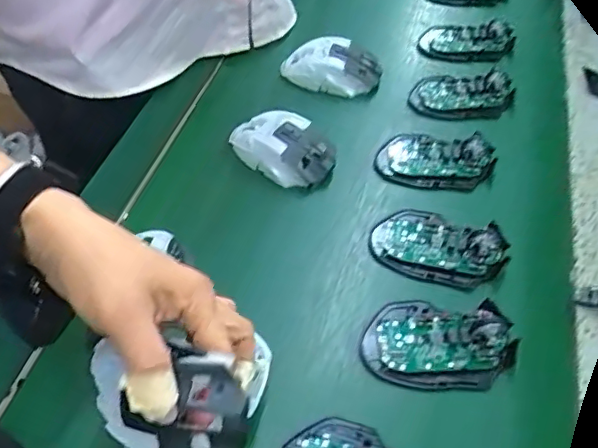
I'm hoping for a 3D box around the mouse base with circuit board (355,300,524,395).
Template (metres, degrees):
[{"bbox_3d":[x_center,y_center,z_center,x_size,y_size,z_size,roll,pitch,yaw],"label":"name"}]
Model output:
[{"bbox_3d":[0.107,0.090,0.437,0.113,0.021,0.069,9,52,2],"label":"mouse base with circuit board"}]

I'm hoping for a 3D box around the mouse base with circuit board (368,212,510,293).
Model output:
[{"bbox_3d":[0.121,0.018,0.496,0.112,0.022,0.067,21,53,11],"label":"mouse base with circuit board"}]

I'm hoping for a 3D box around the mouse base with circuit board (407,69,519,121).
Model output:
[{"bbox_3d":[0.185,-0.148,0.638,0.116,0.026,0.059,9,52,1],"label":"mouse base with circuit board"}]

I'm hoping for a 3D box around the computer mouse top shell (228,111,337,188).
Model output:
[{"bbox_3d":[-0.020,-0.075,0.569,0.114,0.046,0.062,26,54,14],"label":"computer mouse top shell"}]

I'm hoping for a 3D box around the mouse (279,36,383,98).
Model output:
[{"bbox_3d":[0.034,-0.187,0.651,0.112,0.031,0.060,27,55,16],"label":"mouse"}]

